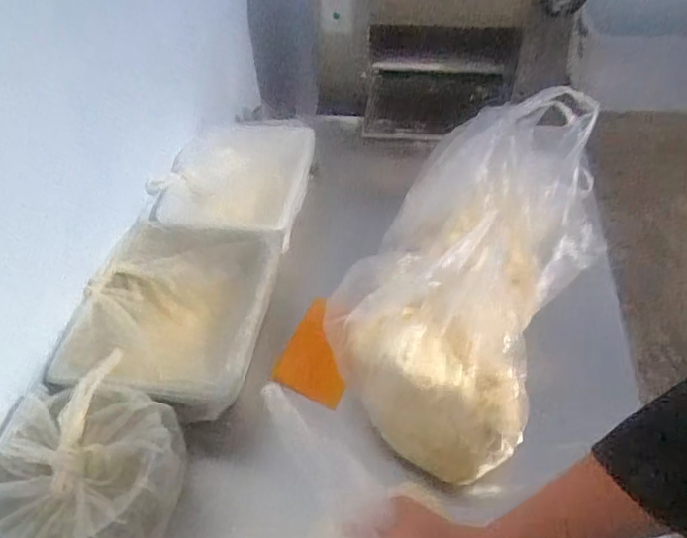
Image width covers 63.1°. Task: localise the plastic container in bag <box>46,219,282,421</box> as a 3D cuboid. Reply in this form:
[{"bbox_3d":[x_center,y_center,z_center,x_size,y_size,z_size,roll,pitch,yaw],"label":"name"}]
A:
[{"bbox_3d":[-0.248,0.071,0.862,0.267,0.122,0.324,6,47,10],"label":"plastic container in bag"}]

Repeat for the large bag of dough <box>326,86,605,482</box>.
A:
[{"bbox_3d":[0.185,-0.012,0.777,0.267,0.130,0.534,20,70,22],"label":"large bag of dough"}]

